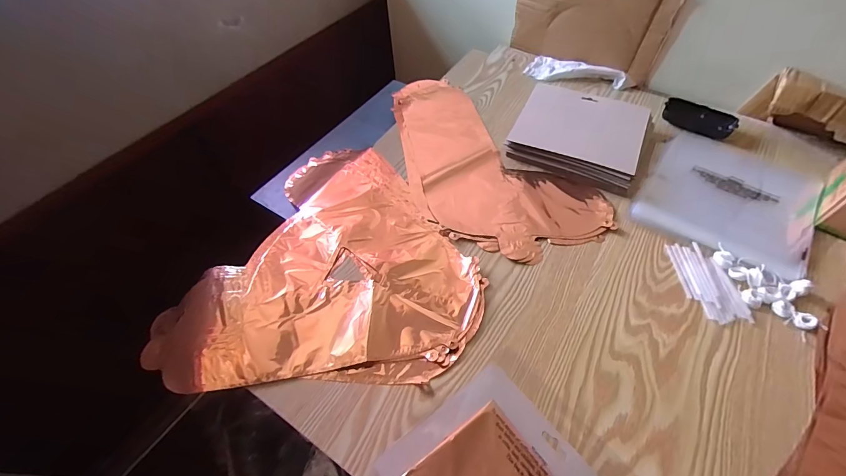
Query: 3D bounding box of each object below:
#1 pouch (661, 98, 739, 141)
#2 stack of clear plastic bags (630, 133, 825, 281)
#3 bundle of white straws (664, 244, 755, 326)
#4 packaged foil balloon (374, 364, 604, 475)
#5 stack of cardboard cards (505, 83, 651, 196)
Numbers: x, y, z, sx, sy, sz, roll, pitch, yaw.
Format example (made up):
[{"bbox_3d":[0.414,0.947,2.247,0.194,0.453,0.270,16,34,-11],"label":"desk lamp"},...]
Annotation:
[{"bbox_3d":[0.477,-0.207,0.642,0.109,0.020,0.053,21,58,17],"label":"pouch"},{"bbox_3d":[0.446,-0.064,0.538,0.206,0.008,0.224,31,61,23],"label":"stack of clear plastic bags"},{"bbox_3d":[0.353,0.053,0.463,0.059,0.007,0.109,-3,54,1],"label":"bundle of white straws"},{"bbox_3d":[0.079,0.239,0.342,0.164,0.022,0.193,-35,60,-21],"label":"packaged foil balloon"},{"bbox_3d":[0.251,-0.171,0.609,0.193,0.039,0.183,22,58,18],"label":"stack of cardboard cards"}]

